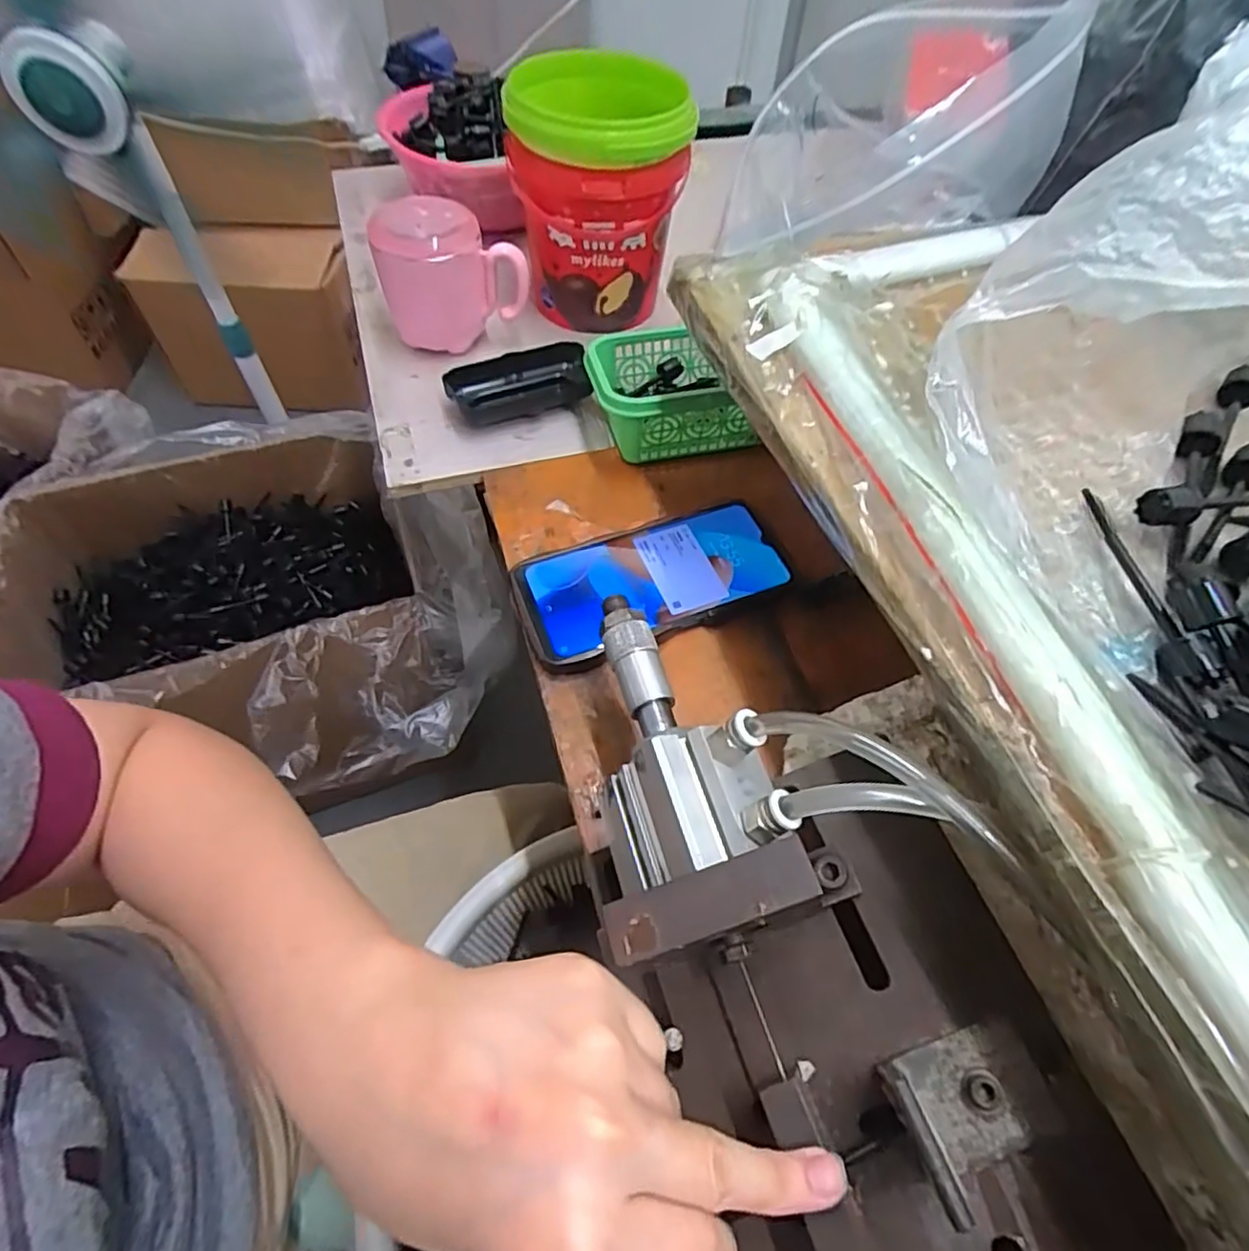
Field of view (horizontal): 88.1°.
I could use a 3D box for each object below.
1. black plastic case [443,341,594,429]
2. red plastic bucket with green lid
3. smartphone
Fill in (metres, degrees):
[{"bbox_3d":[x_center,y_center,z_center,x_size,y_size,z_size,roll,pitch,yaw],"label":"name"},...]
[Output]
[{"bbox_3d":[-0.079,-0.182,0.490,0.106,0.024,0.052,-14,58,-12],"label":"black plastic case"},{"bbox_3d":[-0.023,-0.336,0.511,0.128,0.145,0.136,-7,57,-8],"label":"red plastic bucket with green lid"},{"bbox_3d":[0.016,-0.029,0.396,0.159,0.017,0.078,-19,60,-15],"label":"smartphone"}]

